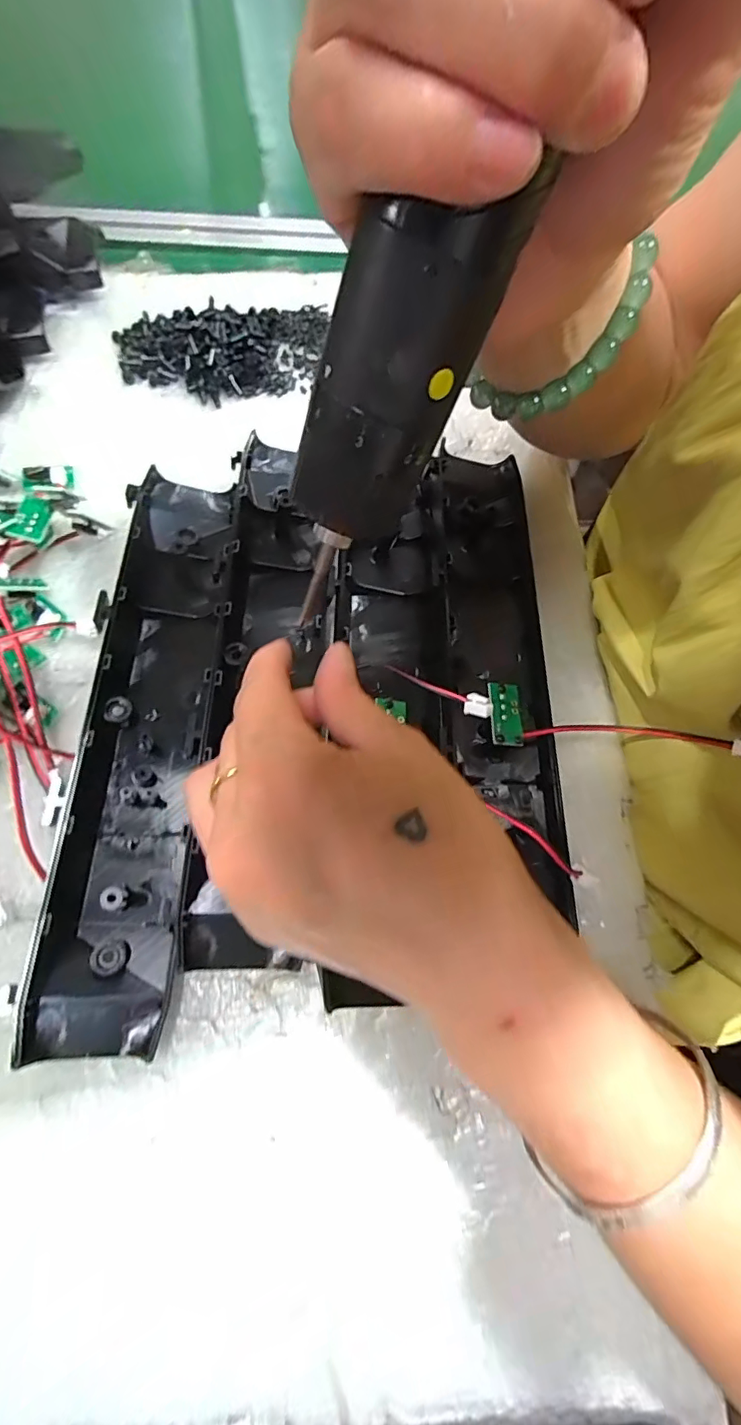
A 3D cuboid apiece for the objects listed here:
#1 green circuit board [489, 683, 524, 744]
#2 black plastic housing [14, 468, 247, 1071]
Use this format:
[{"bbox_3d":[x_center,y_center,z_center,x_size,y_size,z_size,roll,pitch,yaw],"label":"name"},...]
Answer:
[{"bbox_3d":[0.062,0.000,0.233,0.015,0.004,0.030,0,70,-4],"label":"green circuit board"},{"bbox_3d":[-0.102,0.000,0.237,0.063,0.024,0.273,2,69,-1],"label":"black plastic housing"}]

